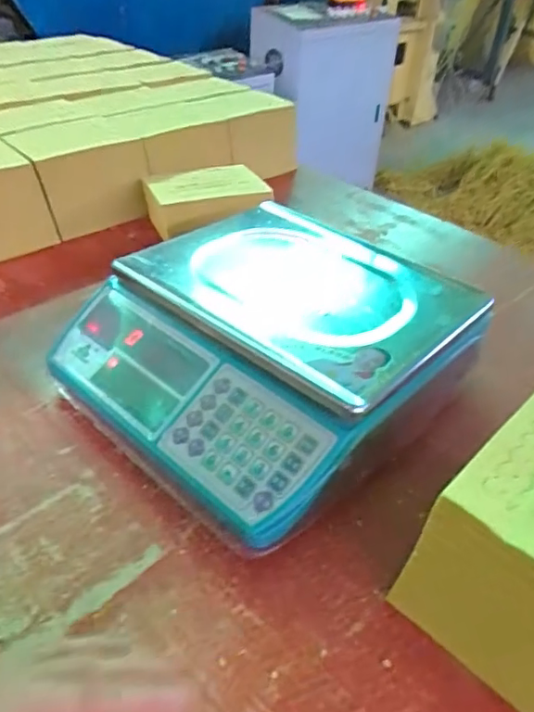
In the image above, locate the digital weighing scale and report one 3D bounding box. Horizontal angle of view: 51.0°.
[{"bbox_3d":[0.006,-0.018,0.543,0.313,0.122,0.334,30,44,31],"label":"digital weighing scale"}]

